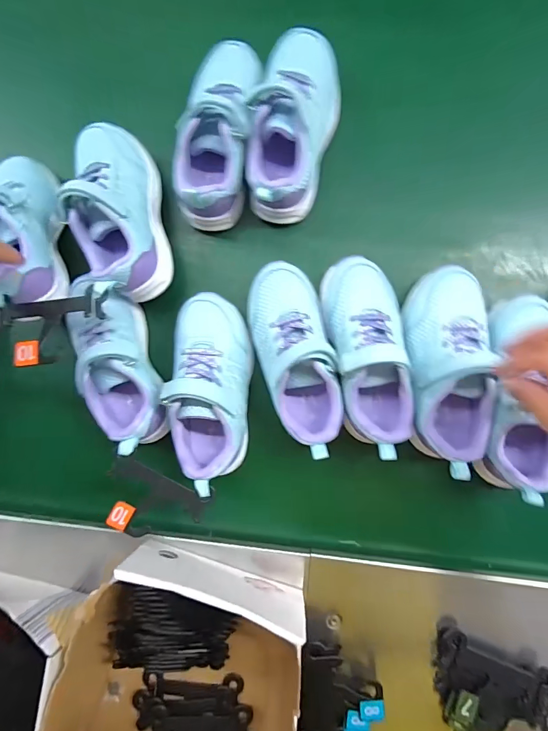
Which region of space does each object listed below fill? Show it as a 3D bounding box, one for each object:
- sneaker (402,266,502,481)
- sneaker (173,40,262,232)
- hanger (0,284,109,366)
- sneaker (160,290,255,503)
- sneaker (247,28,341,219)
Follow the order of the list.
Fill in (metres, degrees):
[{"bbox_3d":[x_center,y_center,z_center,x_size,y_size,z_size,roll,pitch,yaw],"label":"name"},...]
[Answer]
[{"bbox_3d":[0.169,0.001,0.370,0.075,0.068,0.192,1,88,4],"label":"sneaker"},{"bbox_3d":[-0.059,-0.243,0.403,0.075,0.081,0.182,13,89,4],"label":"sneaker"},{"bbox_3d":[-0.202,-0.035,0.348,0.097,0.031,0.066,-9,88,4],"label":"hanger"},{"bbox_3d":[-0.064,0.024,0.395,0.076,0.075,0.193,-1,88,4],"label":"sneaker"},{"bbox_3d":[0.019,-0.246,0.397,0.085,0.084,0.190,9,89,4],"label":"sneaker"}]

